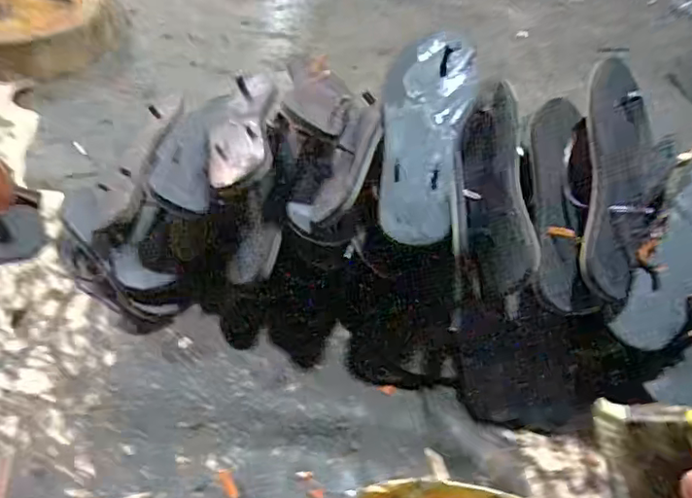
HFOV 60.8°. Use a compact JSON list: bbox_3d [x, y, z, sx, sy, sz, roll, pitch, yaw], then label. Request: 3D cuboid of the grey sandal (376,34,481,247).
[{"bbox_3d":[0.080,-0.119,0.609,0.089,0.014,0.232,9,75,2],"label":"grey sandal"}]

